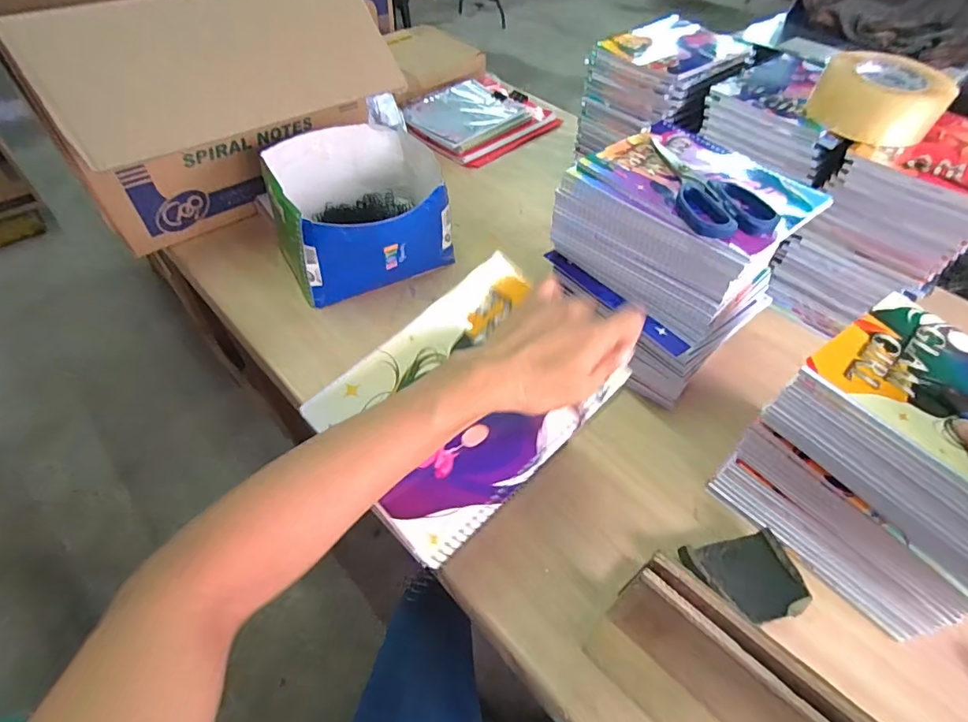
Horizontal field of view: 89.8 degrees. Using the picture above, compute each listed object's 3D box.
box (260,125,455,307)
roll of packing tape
[{"bbox_3d":[-0.164,-0.207,0.688,0.225,0.137,0.239,-20,54,-19],"label":"box"},{"bbox_3d":[0.459,-0.306,0.567,0.131,0.056,0.119,37,57,24],"label":"roll of packing tape"}]

